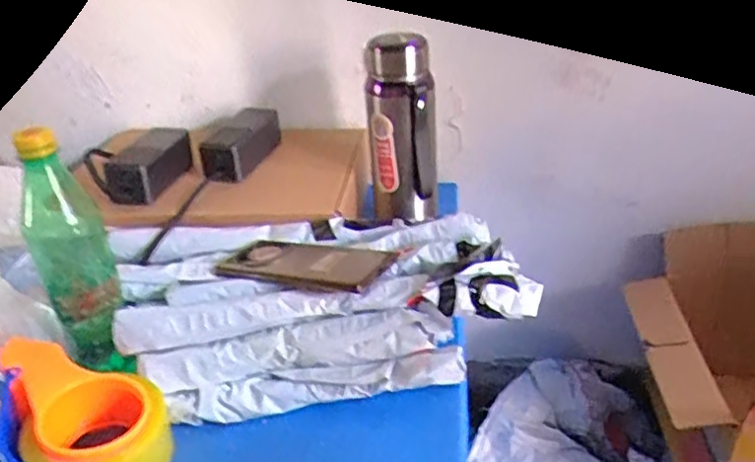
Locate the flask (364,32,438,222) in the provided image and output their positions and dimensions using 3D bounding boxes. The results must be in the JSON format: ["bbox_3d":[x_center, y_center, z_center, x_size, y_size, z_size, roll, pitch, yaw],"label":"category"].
[{"bbox_3d":[0.027,-0.116,0.764,0.077,0.217,0.064,-2,31,4],"label":"flask"}]

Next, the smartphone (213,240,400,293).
[{"bbox_3d":[-0.072,0.028,0.618,0.168,0.013,0.083,7,24,29],"label":"smartphone"}]

